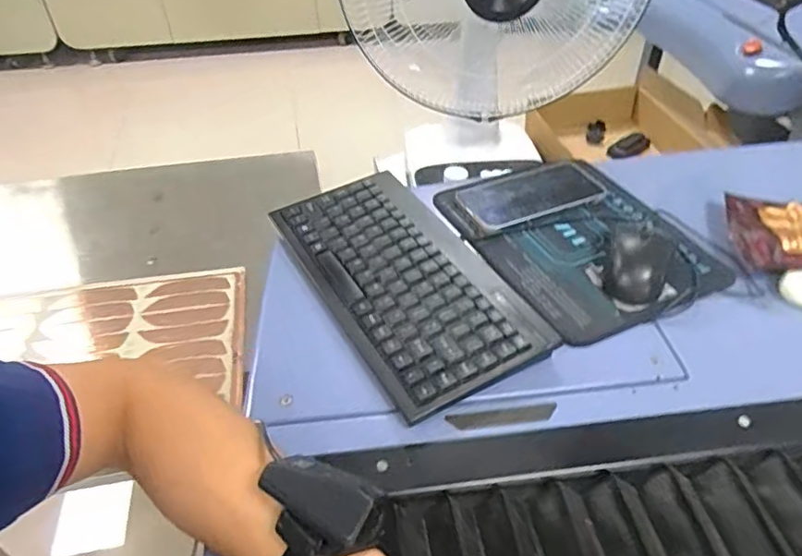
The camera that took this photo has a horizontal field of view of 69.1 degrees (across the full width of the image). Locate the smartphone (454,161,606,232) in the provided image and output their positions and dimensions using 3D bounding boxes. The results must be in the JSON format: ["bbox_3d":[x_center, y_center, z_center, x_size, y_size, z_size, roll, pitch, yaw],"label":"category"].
[{"bbox_3d":[0.147,-0.096,0.652,0.155,0.015,0.082,-19,48,-17],"label":"smartphone"}]

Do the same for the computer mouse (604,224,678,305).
[{"bbox_3d":[0.227,-0.018,0.556,0.056,0.035,0.096,15,47,15],"label":"computer mouse"}]

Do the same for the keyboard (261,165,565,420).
[{"bbox_3d":[-0.005,-0.004,0.544,0.144,0.028,0.287,-24,50,-21],"label":"keyboard"}]

